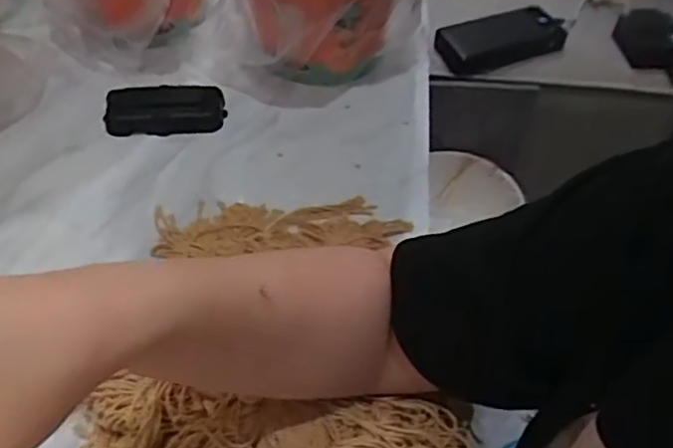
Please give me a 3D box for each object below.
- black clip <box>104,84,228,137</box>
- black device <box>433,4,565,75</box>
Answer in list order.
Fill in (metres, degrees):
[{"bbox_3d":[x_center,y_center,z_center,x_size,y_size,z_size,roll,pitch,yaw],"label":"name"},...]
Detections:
[{"bbox_3d":[-0.159,-0.105,0.639,0.107,0.032,0.043,-5,49,-8],"label":"black clip"},{"bbox_3d":[0.201,-0.231,0.850,0.161,0.026,0.072,-17,52,-17],"label":"black device"}]

